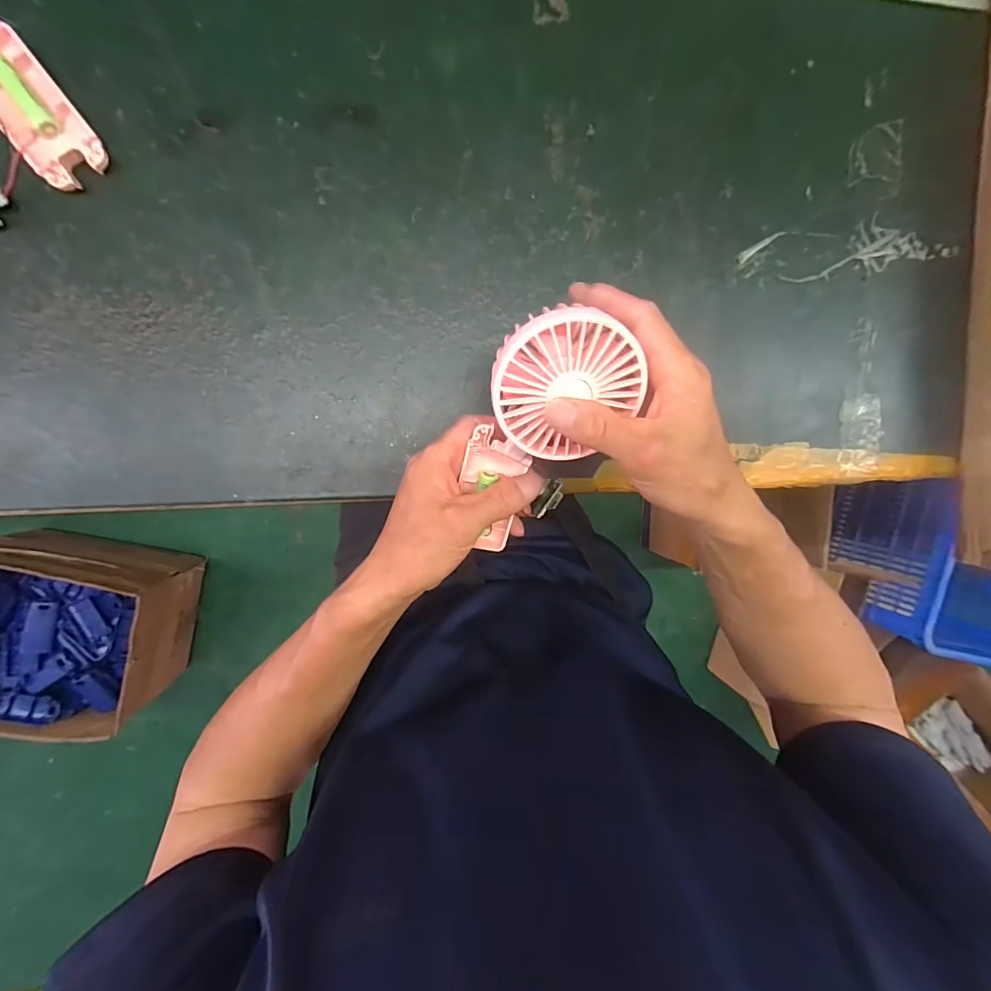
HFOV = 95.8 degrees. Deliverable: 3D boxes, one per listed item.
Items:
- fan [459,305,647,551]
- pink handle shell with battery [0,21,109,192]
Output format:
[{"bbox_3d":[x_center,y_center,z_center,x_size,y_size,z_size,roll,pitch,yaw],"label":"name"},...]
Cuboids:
[{"bbox_3d":[0.024,-0.032,0.286,0.080,0.035,0.170,17,135,-8],"label":"fan"},{"bbox_3d":[-0.301,-0.250,0.293,0.045,0.016,0.092,-37,99,-3],"label":"pink handle shell with battery"}]

